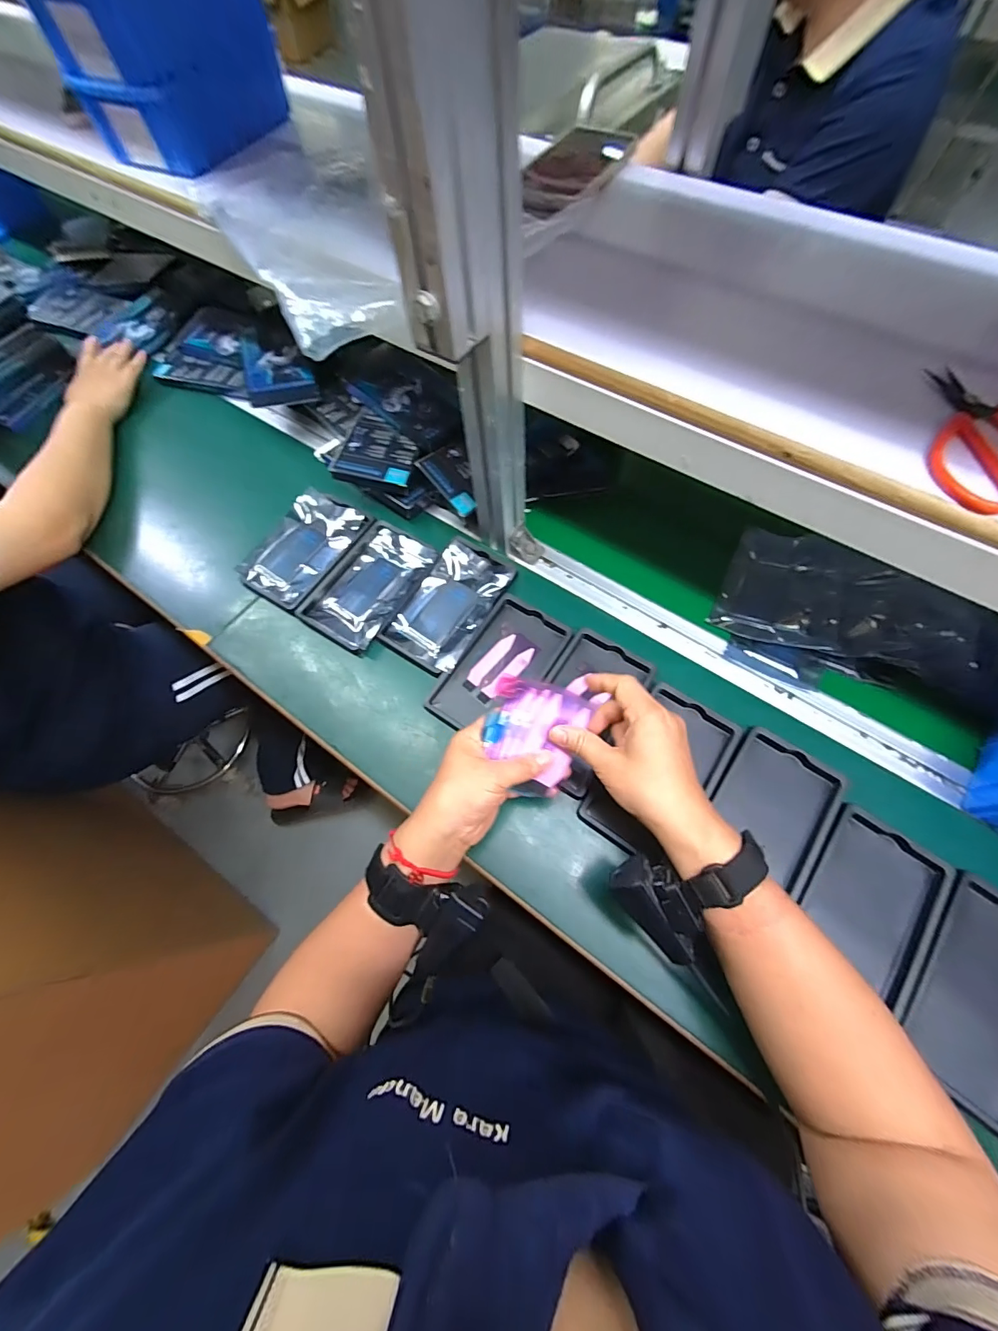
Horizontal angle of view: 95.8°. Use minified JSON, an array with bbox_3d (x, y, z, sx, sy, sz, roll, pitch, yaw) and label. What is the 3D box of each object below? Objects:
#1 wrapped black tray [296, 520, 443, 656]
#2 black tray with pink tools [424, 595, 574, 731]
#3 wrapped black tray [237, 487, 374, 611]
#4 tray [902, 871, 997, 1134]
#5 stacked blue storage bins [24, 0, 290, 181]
[{"bbox_3d":[-0.153,-0.098,0.534,0.106,0.012,0.158,30,70,14],"label":"wrapped black tray"},{"bbox_3d":[0.003,0.003,0.486,0.092,0.015,0.158,31,70,15],"label":"black tray with pink tools"},{"bbox_3d":[-0.241,-0.147,0.555,0.105,0.016,0.152,29,70,14],"label":"wrapped black tray"},{"bbox_3d":[0.385,0.259,0.351,0.096,0.007,0.158,34,71,16],"label":"tray"},{"bbox_3d":[-0.343,-0.629,0.467,0.116,0.125,0.184,26,69,13],"label":"stacked blue storage bins"}]

